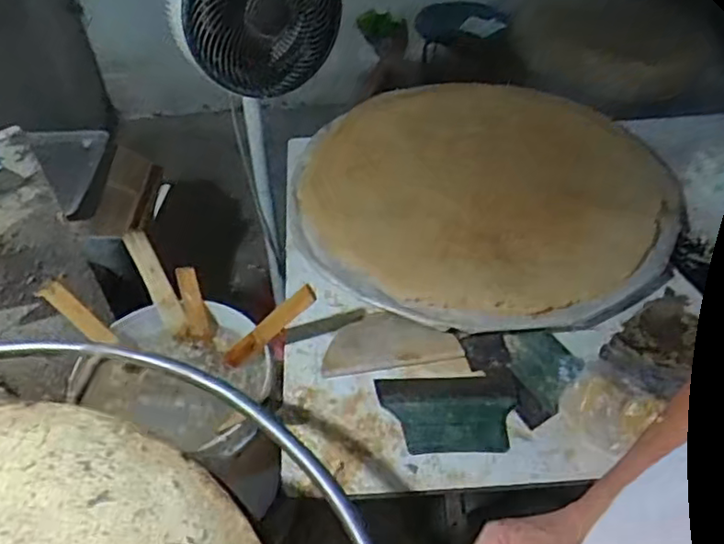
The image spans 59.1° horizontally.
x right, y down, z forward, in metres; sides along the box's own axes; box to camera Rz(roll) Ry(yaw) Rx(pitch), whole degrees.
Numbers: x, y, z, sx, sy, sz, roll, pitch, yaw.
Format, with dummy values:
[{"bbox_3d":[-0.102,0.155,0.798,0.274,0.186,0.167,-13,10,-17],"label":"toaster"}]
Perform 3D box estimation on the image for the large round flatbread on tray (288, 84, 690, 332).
[{"bbox_3d":[0.221,-0.163,1.155,0.684,0.049,0.632,-4,46,-3],"label":"large round flatbread on tray"}]

